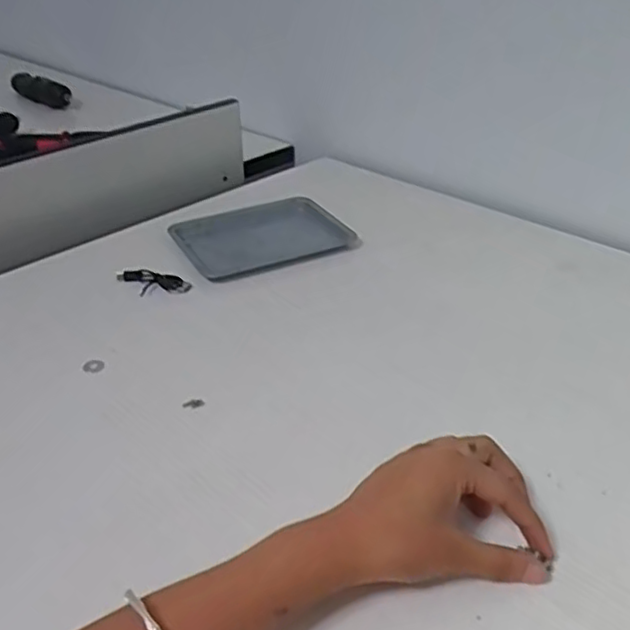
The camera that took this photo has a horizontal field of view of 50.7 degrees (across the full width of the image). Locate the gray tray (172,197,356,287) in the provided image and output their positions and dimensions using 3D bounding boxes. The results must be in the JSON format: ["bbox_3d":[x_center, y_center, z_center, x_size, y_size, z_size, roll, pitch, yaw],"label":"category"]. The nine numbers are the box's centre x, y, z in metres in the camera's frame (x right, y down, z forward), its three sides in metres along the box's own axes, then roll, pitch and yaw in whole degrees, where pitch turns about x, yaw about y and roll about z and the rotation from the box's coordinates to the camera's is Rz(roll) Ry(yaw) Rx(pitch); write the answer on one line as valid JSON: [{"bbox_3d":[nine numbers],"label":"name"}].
[{"bbox_3d":[-0.053,-0.086,0.694,0.169,0.009,0.142,-18,37,-24],"label":"gray tray"}]

